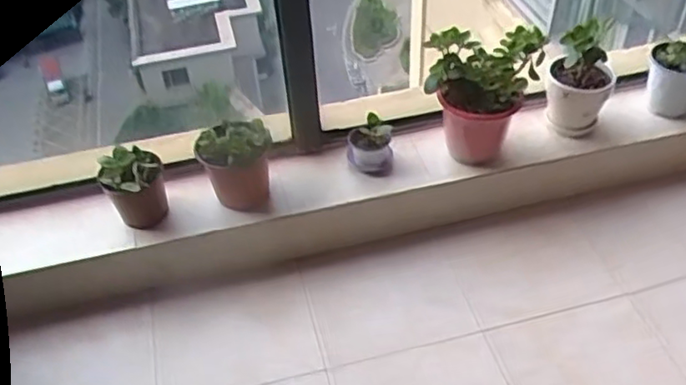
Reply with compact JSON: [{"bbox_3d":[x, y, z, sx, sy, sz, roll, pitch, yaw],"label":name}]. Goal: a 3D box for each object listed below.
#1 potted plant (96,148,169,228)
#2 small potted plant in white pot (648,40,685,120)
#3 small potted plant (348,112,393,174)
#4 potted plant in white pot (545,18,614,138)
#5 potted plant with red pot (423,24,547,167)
[{"bbox_3d":[-0.396,-0.012,1.268,0.108,0.133,0.103,-1,43,1],"label":"potted plant"},{"bbox_3d":[0.734,-0.258,1.453,0.130,0.133,0.126,22,48,25],"label":"small potted plant in white pot"},{"bbox_3d":[0.055,-0.099,1.343,0.091,0.098,0.075,-2,43,1],"label":"small potted plant"},{"bbox_3d":[0.495,-0.240,1.382,0.127,0.228,0.138,18,47,21],"label":"potted plant in white pot"},{"bbox_3d":[0.277,-0.203,1.327,0.175,0.257,0.168,22,48,25],"label":"potted plant with red pot"}]

